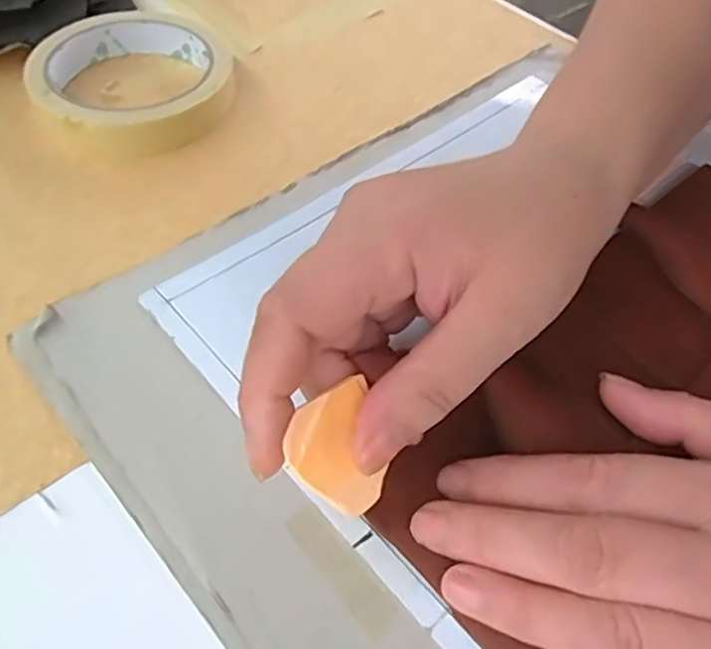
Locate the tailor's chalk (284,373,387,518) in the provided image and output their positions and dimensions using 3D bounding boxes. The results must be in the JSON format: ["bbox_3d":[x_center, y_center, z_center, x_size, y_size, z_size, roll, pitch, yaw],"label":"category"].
[{"bbox_3d":[-0.005,0.037,0.188,0.028,0.035,0.005,-31,16,-29],"label":"tailor's chalk"}]

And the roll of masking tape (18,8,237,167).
[{"bbox_3d":[-0.111,-0.123,0.334,0.095,0.021,0.095,1,52,-2],"label":"roll of masking tape"}]

